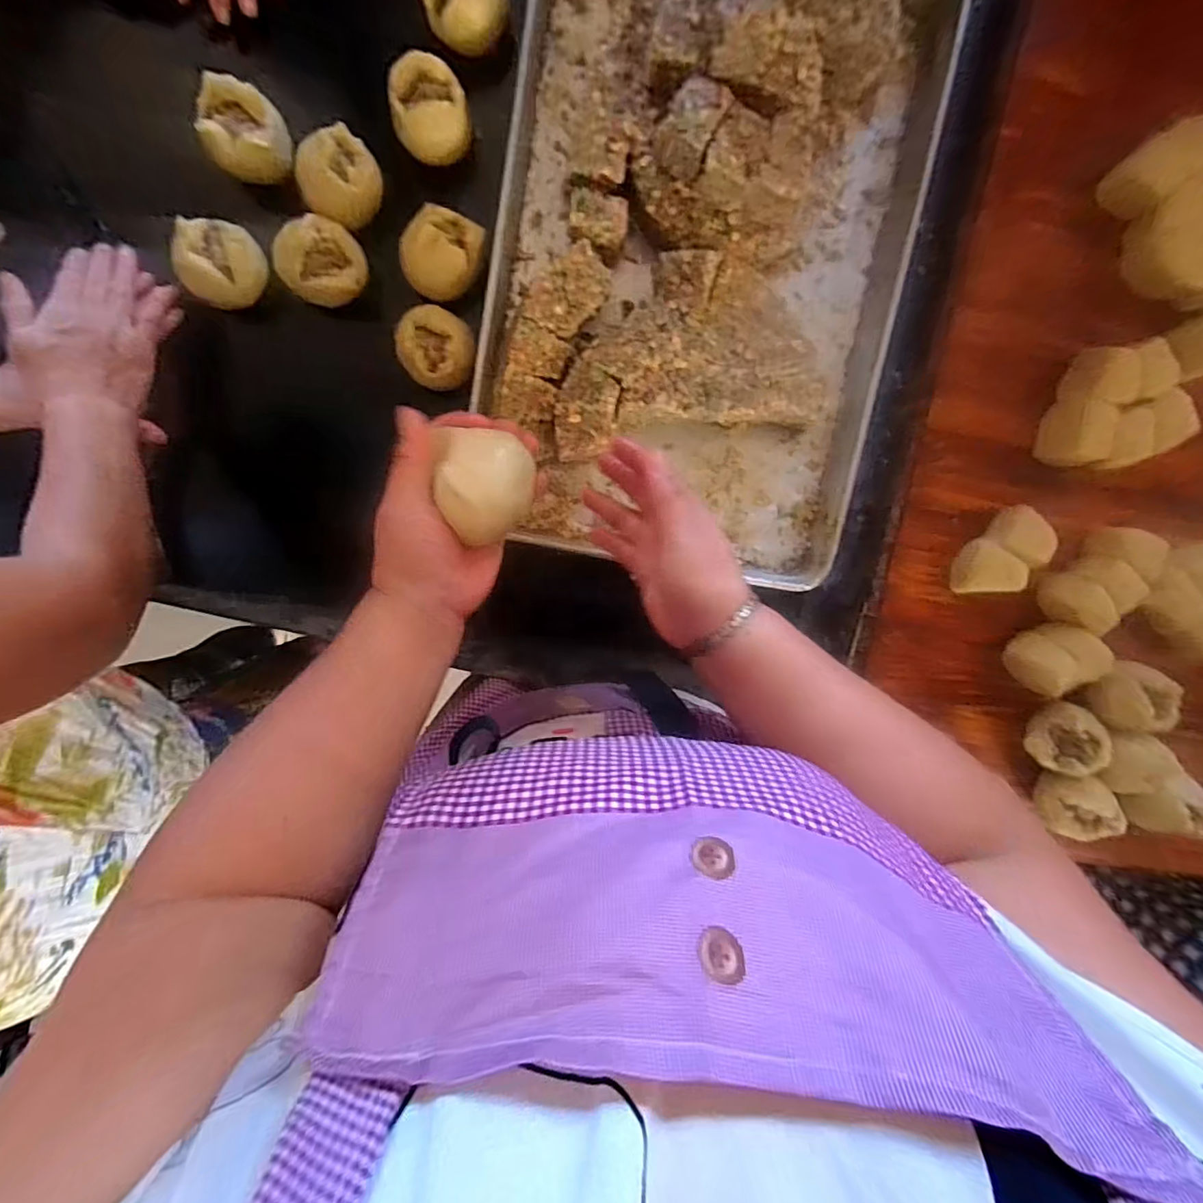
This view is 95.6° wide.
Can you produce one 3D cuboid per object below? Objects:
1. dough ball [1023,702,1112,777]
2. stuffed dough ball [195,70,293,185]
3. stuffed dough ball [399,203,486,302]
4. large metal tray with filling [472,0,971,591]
[{"bbox_3d":[0.508,0.150,0.606,0.072,0.056,0.072,0,95,-3],"label":"dough ball"},{"bbox_3d":[-0.329,-0.434,0.505,0.071,0.047,0.068,1,95,-4],"label":"stuffed dough ball"},{"bbox_3d":[-0.153,-0.341,0.536,0.065,0.044,0.081,41,92,-6],"label":"stuffed dough ball"},{"bbox_3d":[0.101,-0.334,0.525,0.401,0.138,0.599,10,100,-5],"label":"large metal tray with filling"}]

